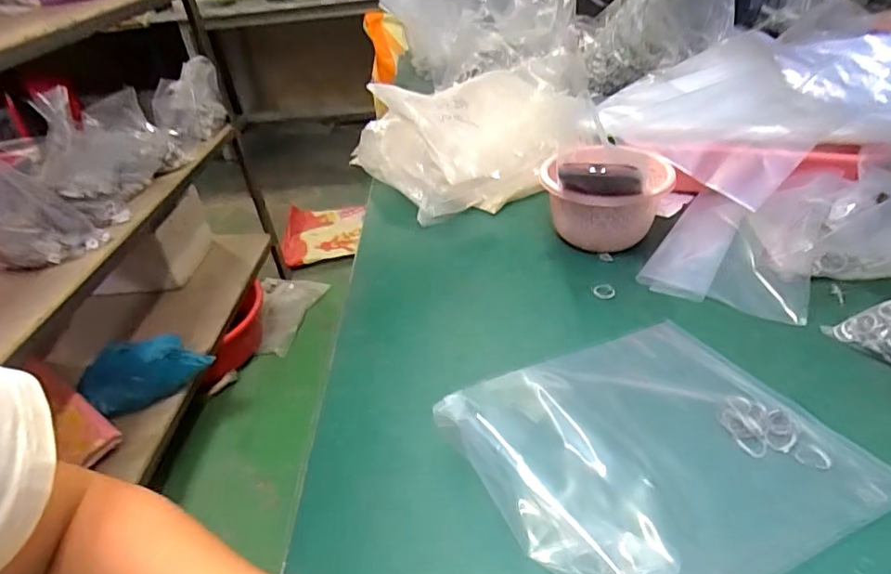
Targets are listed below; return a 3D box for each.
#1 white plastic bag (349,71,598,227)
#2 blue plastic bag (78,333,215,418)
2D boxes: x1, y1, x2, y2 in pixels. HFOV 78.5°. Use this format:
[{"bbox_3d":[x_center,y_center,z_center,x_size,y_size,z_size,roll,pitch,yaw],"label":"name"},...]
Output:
[{"bbox_3d":[0.043,-0.216,0.809,0.327,0.136,0.259,-11,36,-7],"label":"white plastic bag"},{"bbox_3d":[-0.675,0.186,1.225,0.264,0.138,0.083,-22,38,-19],"label":"blue plastic bag"}]

